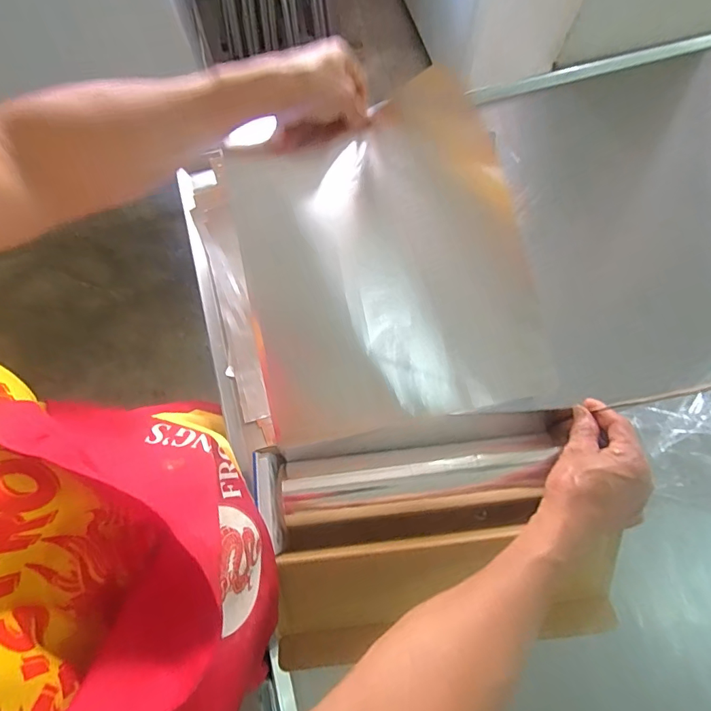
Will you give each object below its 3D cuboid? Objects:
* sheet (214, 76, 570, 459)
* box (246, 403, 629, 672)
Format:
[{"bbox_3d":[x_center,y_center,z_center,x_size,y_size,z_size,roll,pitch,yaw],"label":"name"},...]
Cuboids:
[{"bbox_3d":[0.037,-0.083,0.461,0.290,0.145,0.336,-10,72,-2],"label":"sheet"},{"bbox_3d":[0.072,0.178,0.444,0.324,0.064,0.211,-7,72,-1],"label":"box"}]

